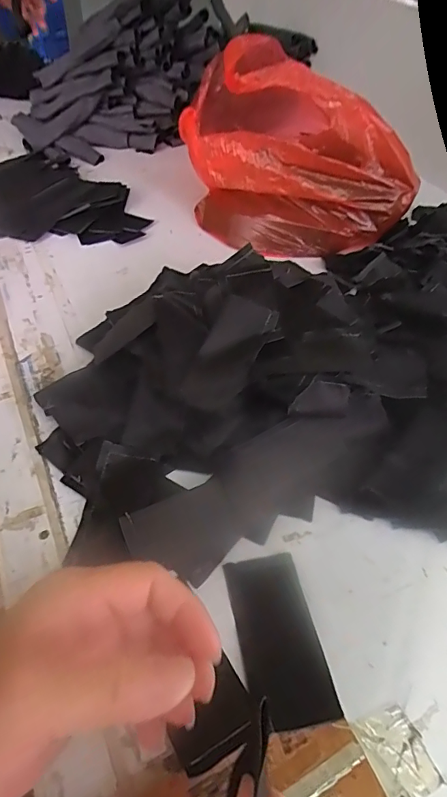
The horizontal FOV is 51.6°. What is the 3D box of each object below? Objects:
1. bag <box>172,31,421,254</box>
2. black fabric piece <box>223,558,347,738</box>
[{"bbox_3d":[0.099,-0.339,0.661,0.319,0.207,0.176,34,53,23],"label":"bag"},{"bbox_3d":[0.039,0.166,0.327,0.055,0.010,0.112,-5,47,-11],"label":"black fabric piece"}]

